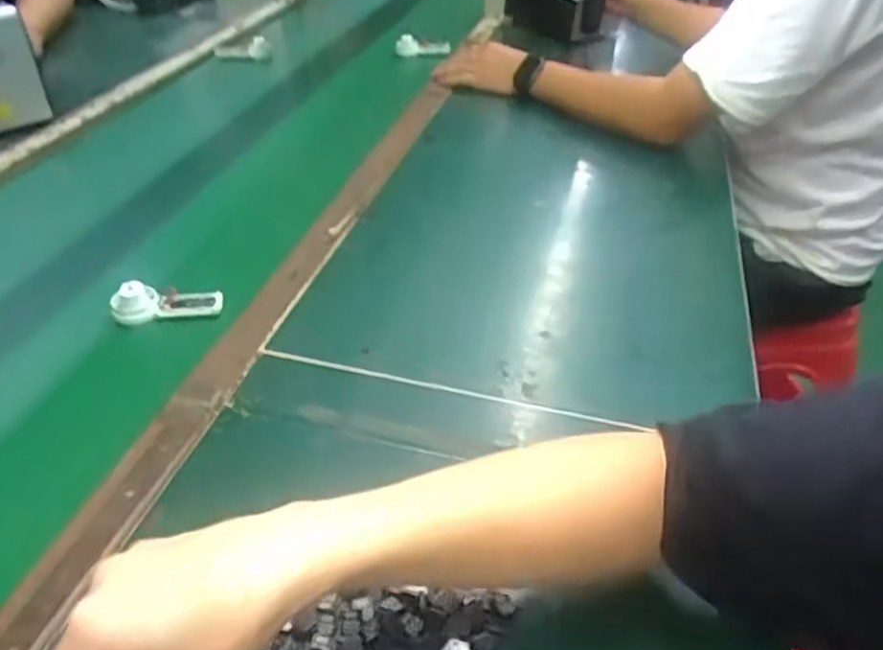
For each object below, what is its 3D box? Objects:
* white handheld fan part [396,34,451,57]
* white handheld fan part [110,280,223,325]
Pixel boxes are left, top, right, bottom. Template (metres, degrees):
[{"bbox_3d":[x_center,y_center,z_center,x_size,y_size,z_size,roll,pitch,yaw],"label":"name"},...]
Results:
[{"bbox_3d":[-0.032,-0.449,1.184,0.091,0.033,0.024,13,38,14],"label":"white handheld fan part"},{"bbox_3d":[-0.242,-0.022,0.646,0.092,0.025,0.033,-7,38,-13],"label":"white handheld fan part"}]

